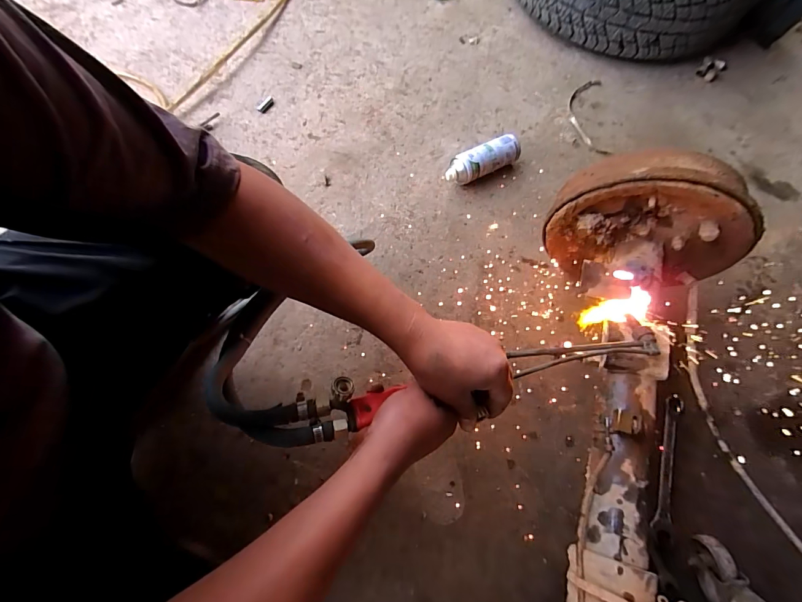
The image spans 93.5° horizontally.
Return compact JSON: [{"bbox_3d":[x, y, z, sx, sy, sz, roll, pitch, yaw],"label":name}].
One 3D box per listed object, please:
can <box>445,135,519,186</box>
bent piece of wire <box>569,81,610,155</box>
[{"bbox_3d":[0.190,-0.324,0.882,0.189,0.065,0.059,-25,71,-12],"label":"can"},{"bbox_3d":[0.493,-0.490,0.993,0.094,0.011,0.249,5,68,-1],"label":"bent piece of wire"}]

